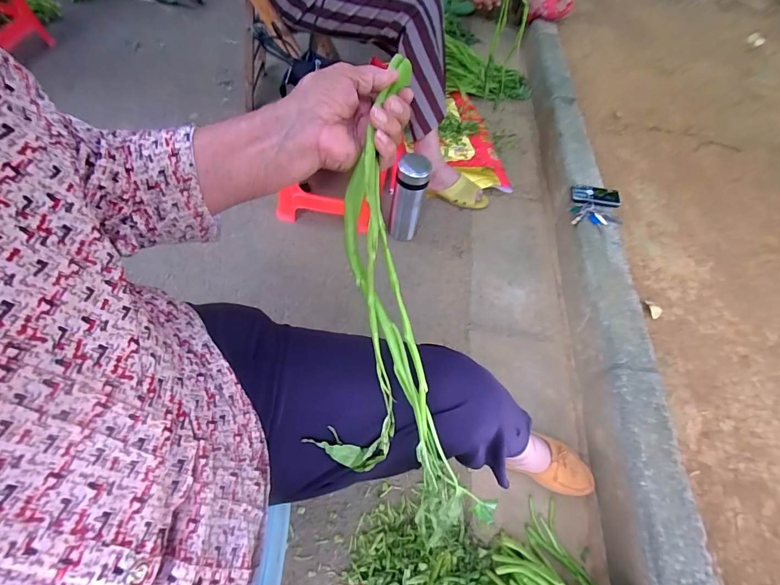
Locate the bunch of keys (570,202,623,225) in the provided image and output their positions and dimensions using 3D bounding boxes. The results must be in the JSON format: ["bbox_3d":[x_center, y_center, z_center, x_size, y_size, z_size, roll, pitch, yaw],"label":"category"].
[{"bbox_3d":[0.514,-0.190,0.960,0.119,0.026,0.060,28,59,31],"label":"bunch of keys"}]

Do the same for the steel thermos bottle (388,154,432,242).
[{"bbox_3d":[0.049,-0.243,0.987,0.079,0.221,0.083,14,56,3],"label":"steel thermos bottle"}]

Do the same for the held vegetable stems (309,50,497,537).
[{"bbox_3d":[-0.013,0.036,0.360,0.145,0.055,0.462,-12,99,-11],"label":"held vegetable stems"}]

